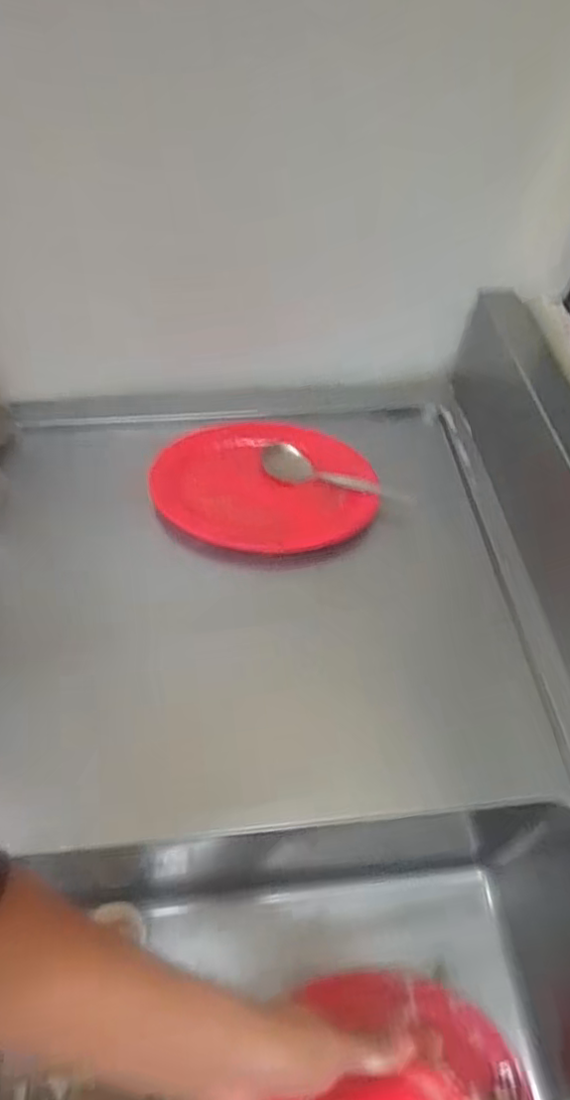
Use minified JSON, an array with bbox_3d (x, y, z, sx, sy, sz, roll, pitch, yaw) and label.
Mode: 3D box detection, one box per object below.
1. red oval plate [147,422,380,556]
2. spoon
[{"bbox_3d":[-0.028,-0.090,0.805,0.281,0.038,0.214,-3,55,-6],"label":"red oval plate"},{"bbox_3d":[0.064,-0.093,0.811,0.201,0.022,0.056,25,56,13],"label":"spoon"}]

